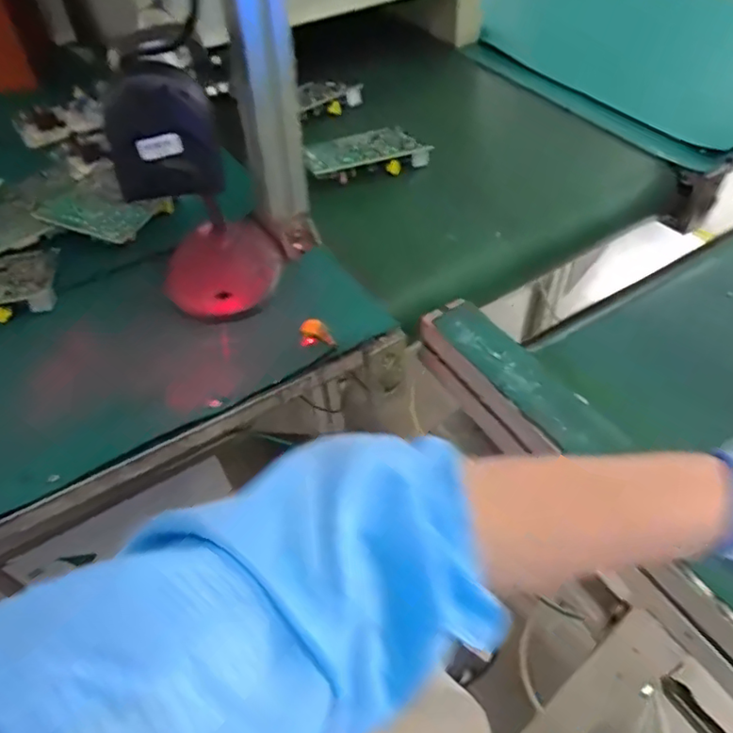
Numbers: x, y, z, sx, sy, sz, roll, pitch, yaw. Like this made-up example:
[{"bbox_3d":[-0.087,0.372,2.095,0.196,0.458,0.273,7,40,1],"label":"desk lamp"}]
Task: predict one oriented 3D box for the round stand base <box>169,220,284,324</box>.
[{"bbox_3d":[-0.137,-0.093,0.571,0.109,0.026,0.115,3,59,-5],"label":"round stand base"}]

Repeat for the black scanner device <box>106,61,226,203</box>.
[{"bbox_3d":[-0.140,-0.160,0.415,0.067,0.085,0.072,15,54,16],"label":"black scanner device"}]

